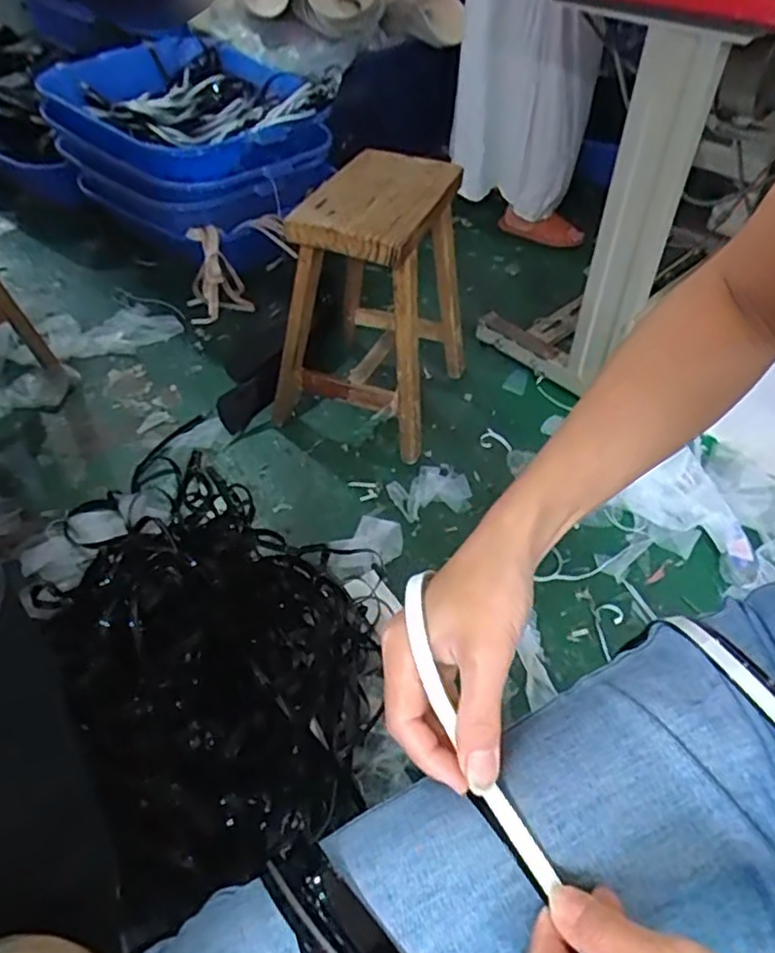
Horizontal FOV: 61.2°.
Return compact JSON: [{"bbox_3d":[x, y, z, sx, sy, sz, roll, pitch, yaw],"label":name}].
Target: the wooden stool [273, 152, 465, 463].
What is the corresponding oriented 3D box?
[{"bbox_3d":[-0.025,-0.319,1.225,0.291,0.445,0.306,18,49,14],"label":"wooden stool"}]

